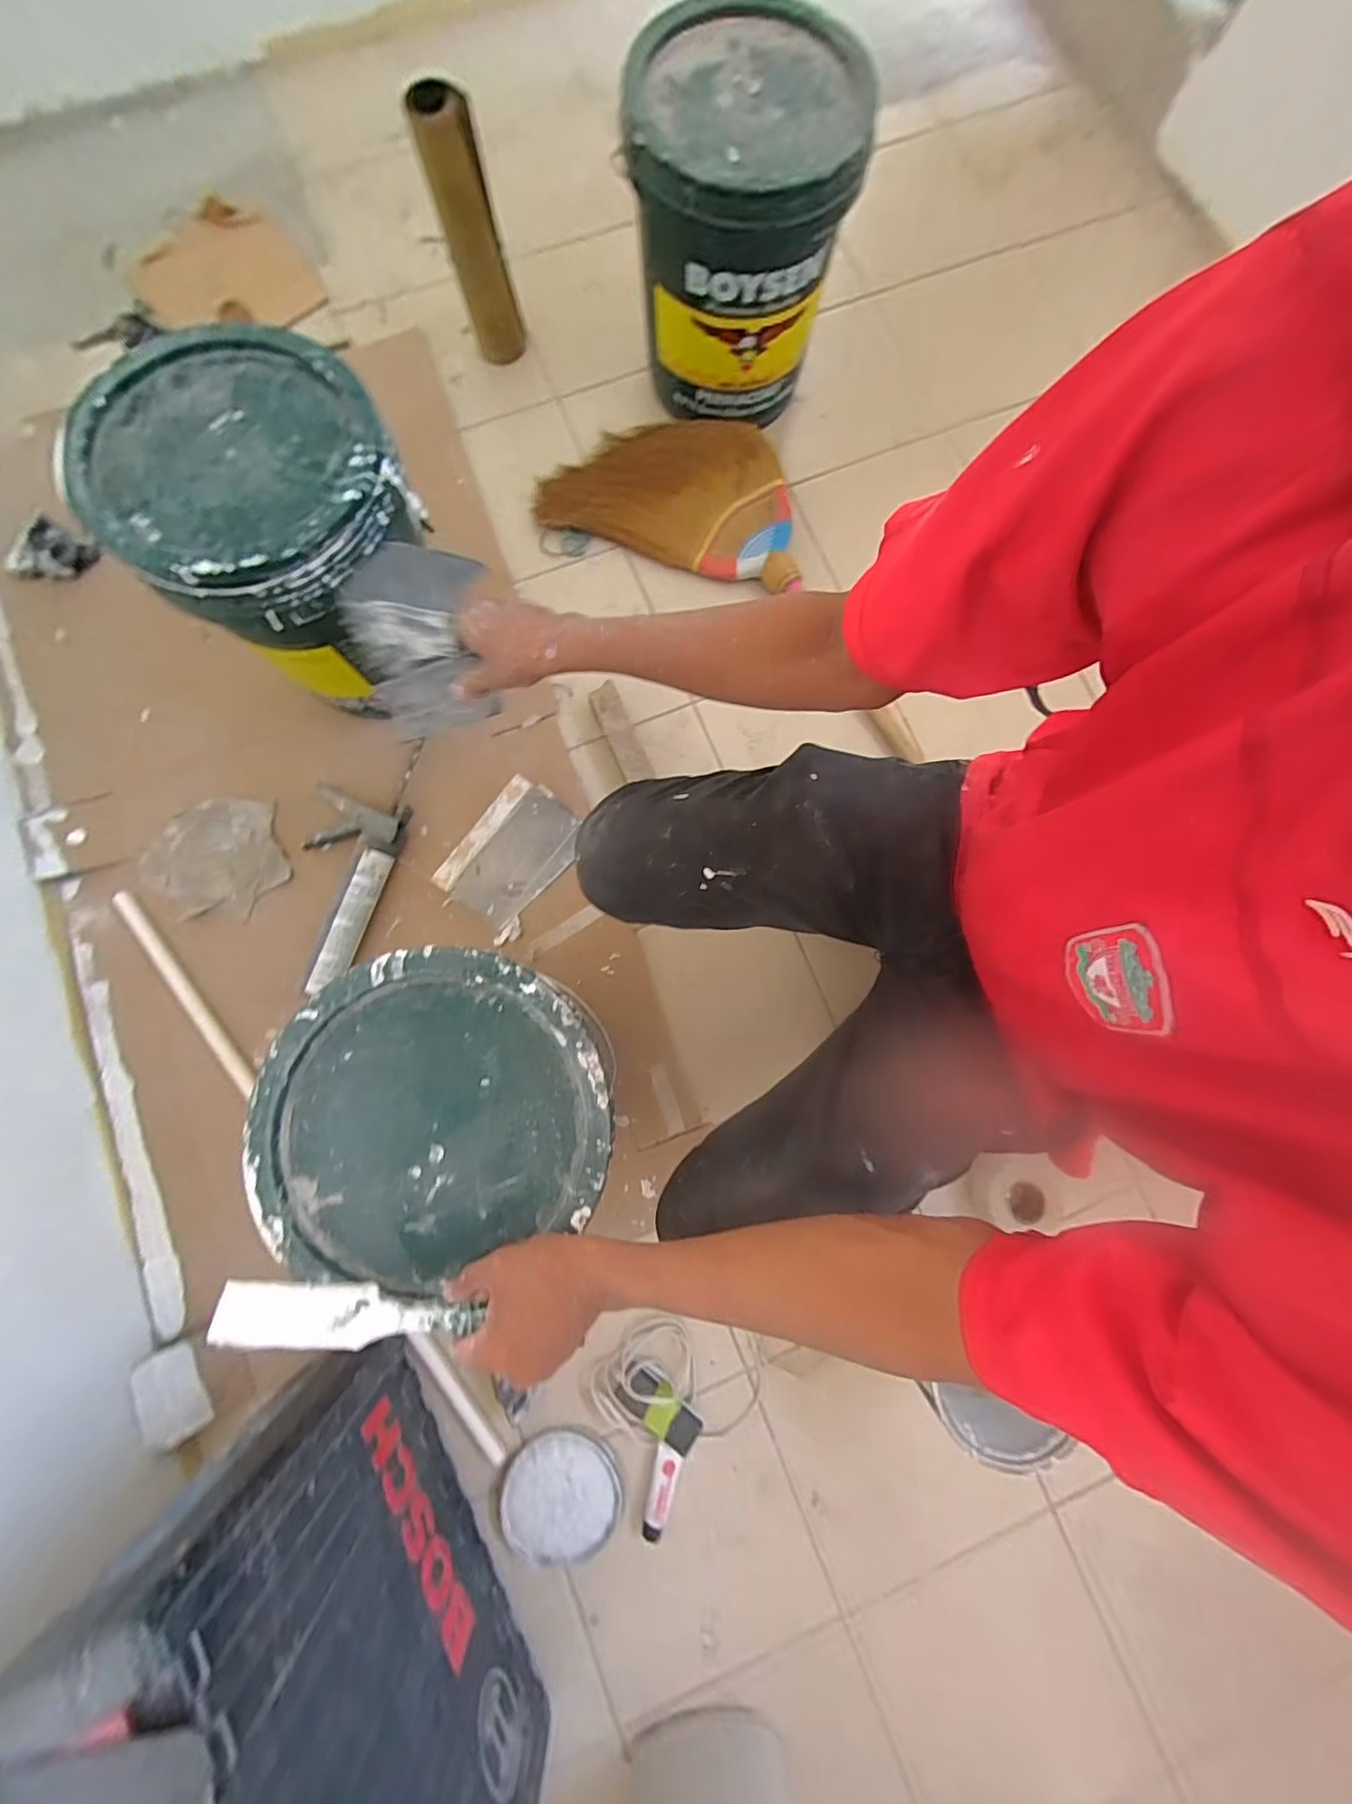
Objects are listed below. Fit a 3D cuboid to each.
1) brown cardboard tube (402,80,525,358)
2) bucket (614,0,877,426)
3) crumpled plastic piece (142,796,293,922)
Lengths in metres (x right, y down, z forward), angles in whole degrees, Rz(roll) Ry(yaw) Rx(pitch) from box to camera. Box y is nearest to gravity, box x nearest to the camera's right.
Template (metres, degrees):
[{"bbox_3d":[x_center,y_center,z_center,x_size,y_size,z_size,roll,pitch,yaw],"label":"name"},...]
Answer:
[{"bbox_3d":[-0.320,-1.044,0.915,0.083,0.307,0.095,-16,80,-3],"label":"brown cardboard tube"},{"bbox_3d":[0.084,-0.947,0.825,0.280,0.306,0.297,0,79,0],"label":"bucket"},{"bbox_3d":[-0.673,-0.068,0.853,0.176,0.021,0.188,28,81,5],"label":"crumpled plastic piece"}]

